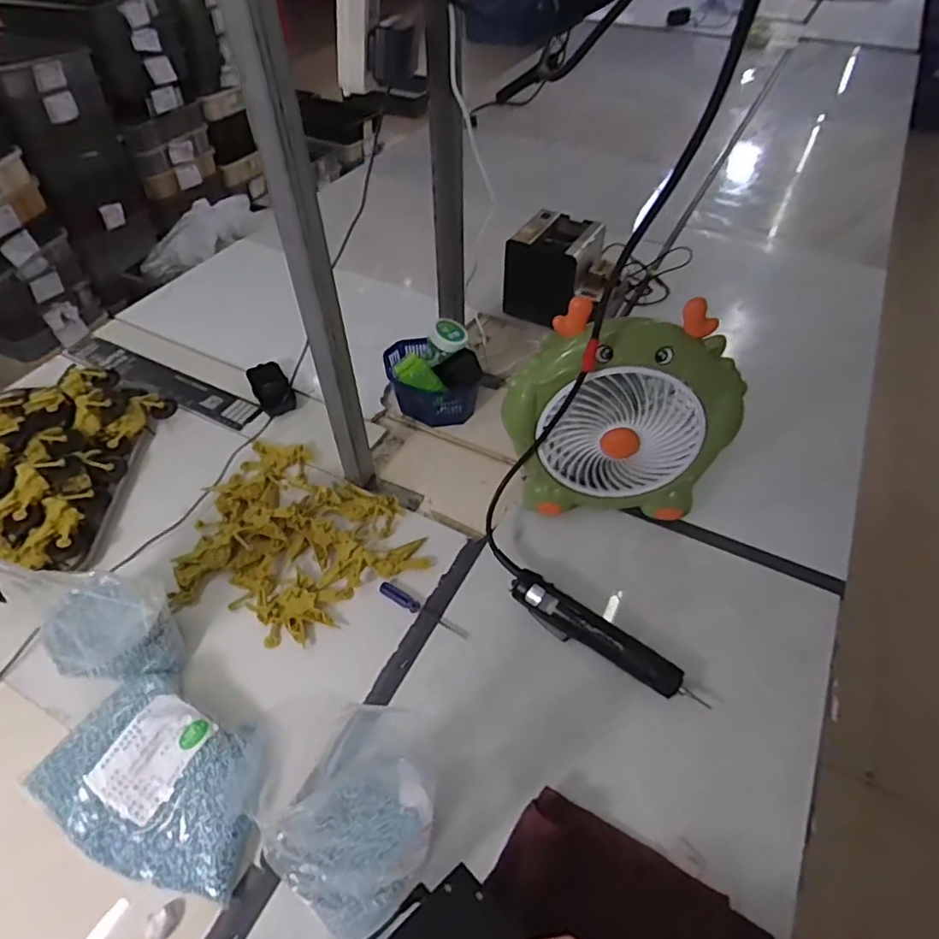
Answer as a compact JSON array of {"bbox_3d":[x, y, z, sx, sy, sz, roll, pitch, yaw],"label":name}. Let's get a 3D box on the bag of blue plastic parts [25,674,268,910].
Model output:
[{"bbox_3d":[-0.291,0.287,0.559,0.230,0.053,0.149,24,55,17],"label":"bag of blue plastic parts"}]

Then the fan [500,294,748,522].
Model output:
[{"bbox_3d":[0.169,-0.049,0.683,0.252,0.261,0.081,4,52,1],"label":"fan"}]

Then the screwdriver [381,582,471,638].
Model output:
[{"bbox_3d":[-0.054,0.161,0.682,0.120,0.009,0.016,28,56,19],"label":"screwdriver"}]

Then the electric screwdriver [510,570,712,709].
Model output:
[{"bbox_3d":[0.139,0.182,0.647,0.218,0.028,0.042,32,57,22],"label":"electric screwdriver"}]

